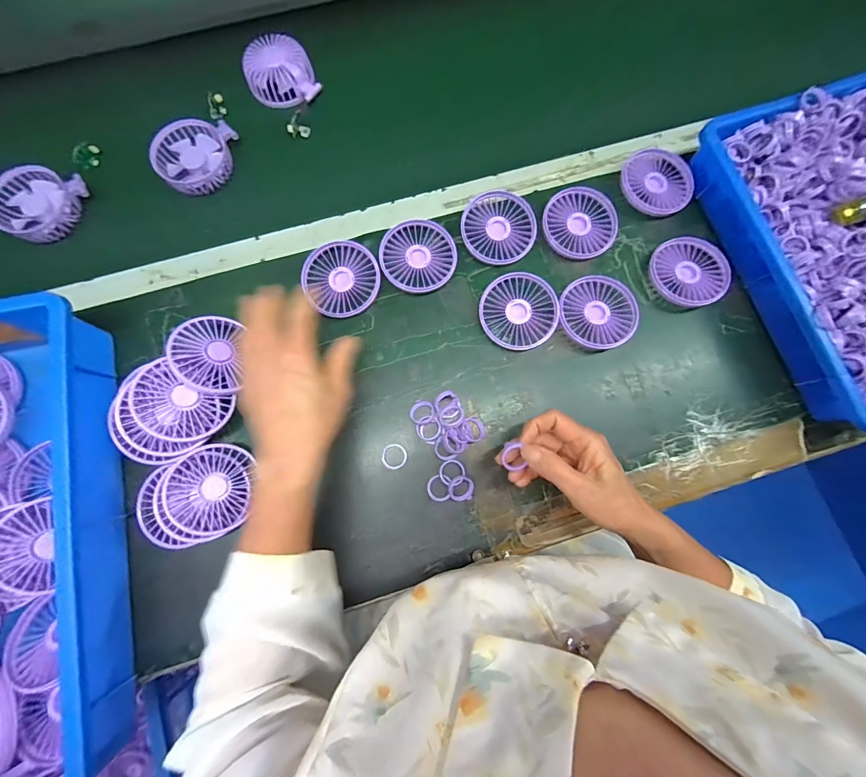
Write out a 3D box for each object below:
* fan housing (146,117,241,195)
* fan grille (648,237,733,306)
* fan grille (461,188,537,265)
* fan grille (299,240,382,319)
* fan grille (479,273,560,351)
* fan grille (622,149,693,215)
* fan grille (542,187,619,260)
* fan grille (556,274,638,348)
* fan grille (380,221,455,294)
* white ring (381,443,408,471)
[{"bbox_3d":[-0.300,-0.300,0.472,0.102,0.026,0.087,-36,82,-7],"label":"fan housing"},{"bbox_3d":[0.300,-0.135,0.438,0.084,0.020,0.082,0,79,-1],"label":"fan grille"},{"bbox_3d":[0.077,-0.194,0.445,0.085,0.019,0.089,0,79,-1],"label":"fan grille"},{"bbox_3d":[-0.104,-0.127,0.431,0.079,0.021,0.086,-34,81,-7],"label":"fan grille"},{"bbox_3d":[0.098,-0.088,0.427,0.084,0.020,0.087,0,79,-1],"label":"fan grille"},{"bbox_3d":[0.276,-0.254,0.460,0.087,0.021,0.083,0,79,-1],"label":"fan grille"},{"bbox_3d":[0.176,-0.198,0.446,0.087,0.013,0.085,0,79,-1],"label":"fan grille"},{"bbox_3d":[0.189,-0.087,0.428,0.085,0.013,0.086,-26,80,-6],"label":"fan grille"},{"bbox_3d":[-0.018,-0.154,0.441,0.085,0.020,0.086,0,79,-1],"label":"fan grille"},{"bbox_3d":[-0.042,0.074,0.403,0.027,0.004,0.027,0,79,-1],"label":"white ring"}]

